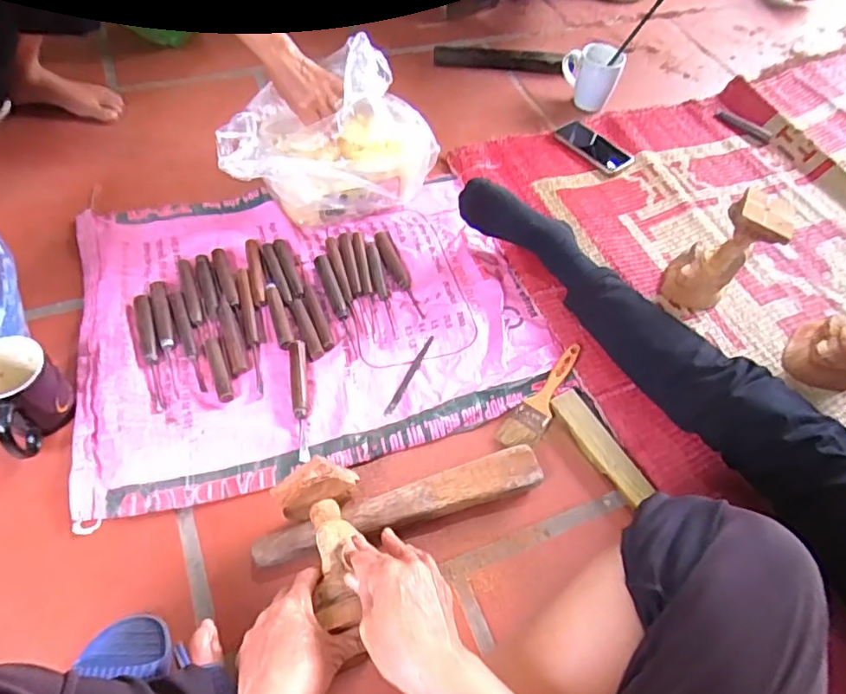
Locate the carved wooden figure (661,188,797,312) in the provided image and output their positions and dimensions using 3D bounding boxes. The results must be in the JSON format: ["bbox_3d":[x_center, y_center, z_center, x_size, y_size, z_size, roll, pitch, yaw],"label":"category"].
[{"bbox_3d":[0.435,-0.135,0.830,0.106,0.178,0.103,34,59,17],"label":"carved wooden figure"}]

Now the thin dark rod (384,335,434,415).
[{"bbox_3d":[-0.017,0.036,0.772,0.010,0.004,0.136,23,57,11],"label":"thin dark rod"}]

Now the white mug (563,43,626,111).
[{"bbox_3d":[0.334,-0.545,1.147,0.116,0.092,0.073,16,56,6],"label":"white mug"}]

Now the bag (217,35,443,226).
[{"bbox_3d":[-0.162,-0.332,0.888,0.308,0.189,0.226,-30,63,-23],"label":"bag"}]

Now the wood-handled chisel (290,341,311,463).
[{"bbox_3d":[-0.156,0.066,0.723,0.020,0.019,0.164,-5,56,-8],"label":"wood-handled chisel"}]

